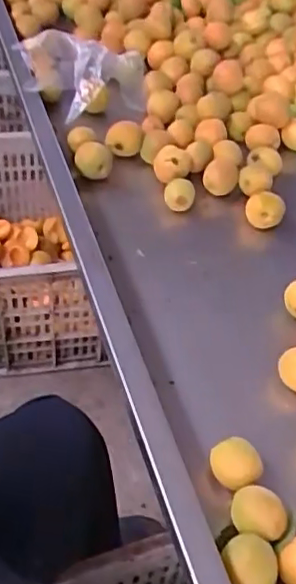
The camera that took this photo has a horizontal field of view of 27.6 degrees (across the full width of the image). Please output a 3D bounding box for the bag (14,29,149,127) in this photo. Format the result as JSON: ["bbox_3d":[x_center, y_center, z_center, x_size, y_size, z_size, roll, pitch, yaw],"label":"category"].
[{"bbox_3d":[-0.098,-0.345,0.927,0.186,0.073,0.179,-3,47,-11],"label":"bag"}]

